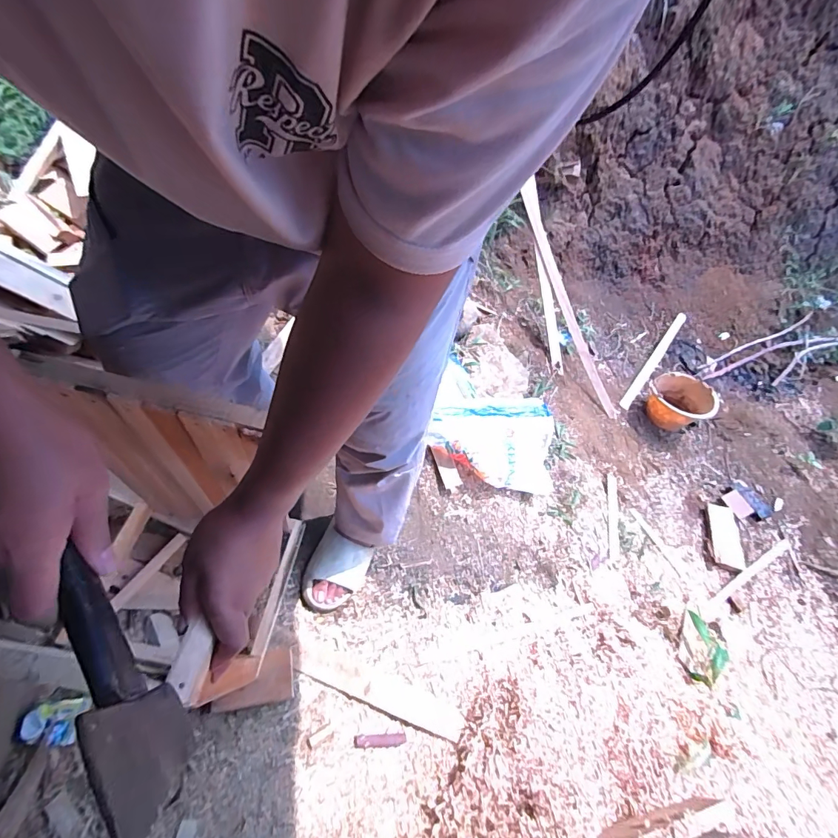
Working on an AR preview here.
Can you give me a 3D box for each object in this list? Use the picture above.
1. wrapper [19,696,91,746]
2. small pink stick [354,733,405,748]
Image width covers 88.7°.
[{"bbox_3d":[-0.625,0.518,0.738,0.082,0.053,0.070,2,52,-4],"label":"wrapper"},{"bbox_3d":[-0.074,0.631,0.840,0.101,0.027,0.021,13,49,-21],"label":"small pink stick"}]

